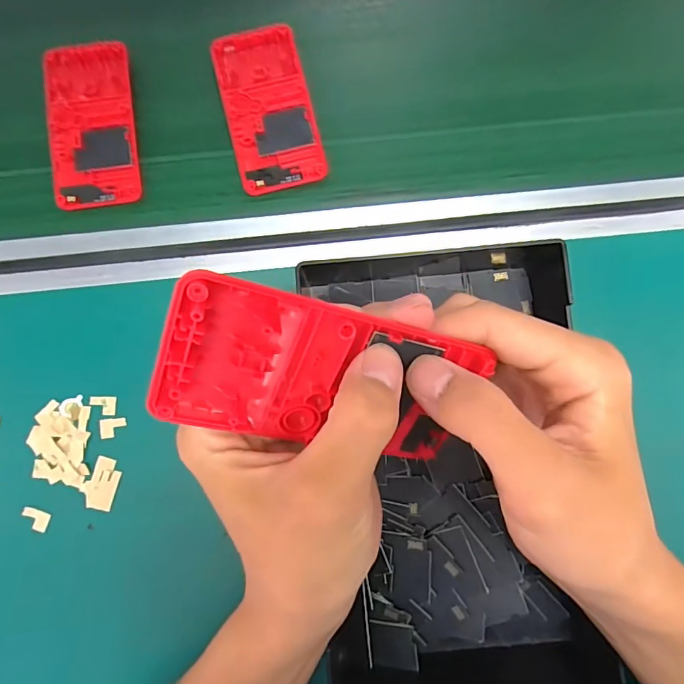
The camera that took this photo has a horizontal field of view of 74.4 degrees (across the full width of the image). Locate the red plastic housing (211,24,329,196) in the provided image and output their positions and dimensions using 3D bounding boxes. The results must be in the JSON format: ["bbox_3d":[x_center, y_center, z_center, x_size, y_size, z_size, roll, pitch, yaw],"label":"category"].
[{"bbox_3d":[-0.054,-0.171,0.332,0.061,0.012,0.121,-14,83,-2],"label":"red plastic housing"}]

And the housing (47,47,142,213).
[{"bbox_3d":[-0.184,-0.159,0.330,0.062,0.011,0.119,-7,83,-1],"label":"housing"}]

